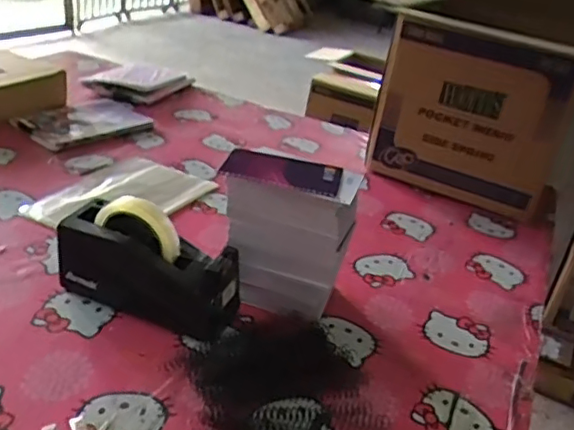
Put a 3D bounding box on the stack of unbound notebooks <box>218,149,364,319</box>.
[{"bbox_3d":[0.000,0.027,0.715,0.151,0.175,0.086,14,29,10],"label":"stack of unbound notebooks"}]

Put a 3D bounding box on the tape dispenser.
[{"bbox_3d":[-0.157,0.051,0.683,0.204,0.117,0.072,15,30,12],"label":"tape dispenser"}]

